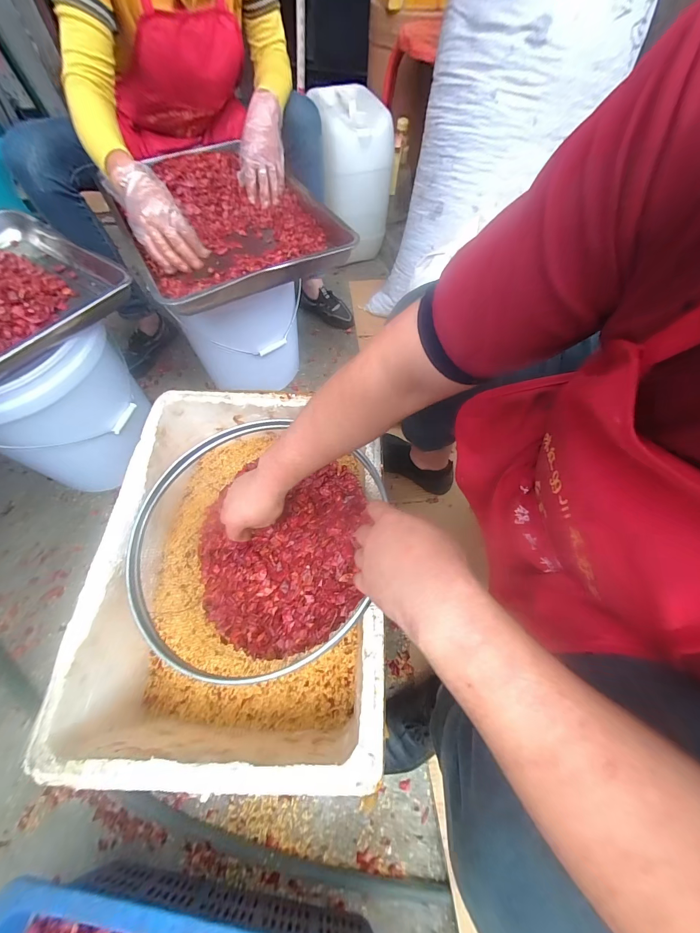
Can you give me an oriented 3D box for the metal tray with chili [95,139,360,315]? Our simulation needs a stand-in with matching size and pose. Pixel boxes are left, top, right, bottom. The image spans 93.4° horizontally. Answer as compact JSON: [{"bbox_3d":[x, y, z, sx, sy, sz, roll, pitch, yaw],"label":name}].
[{"bbox_3d":[-0.257,-0.528,0.686,0.388,0.060,0.538,-25,65,-13],"label":"metal tray with chili"}]

